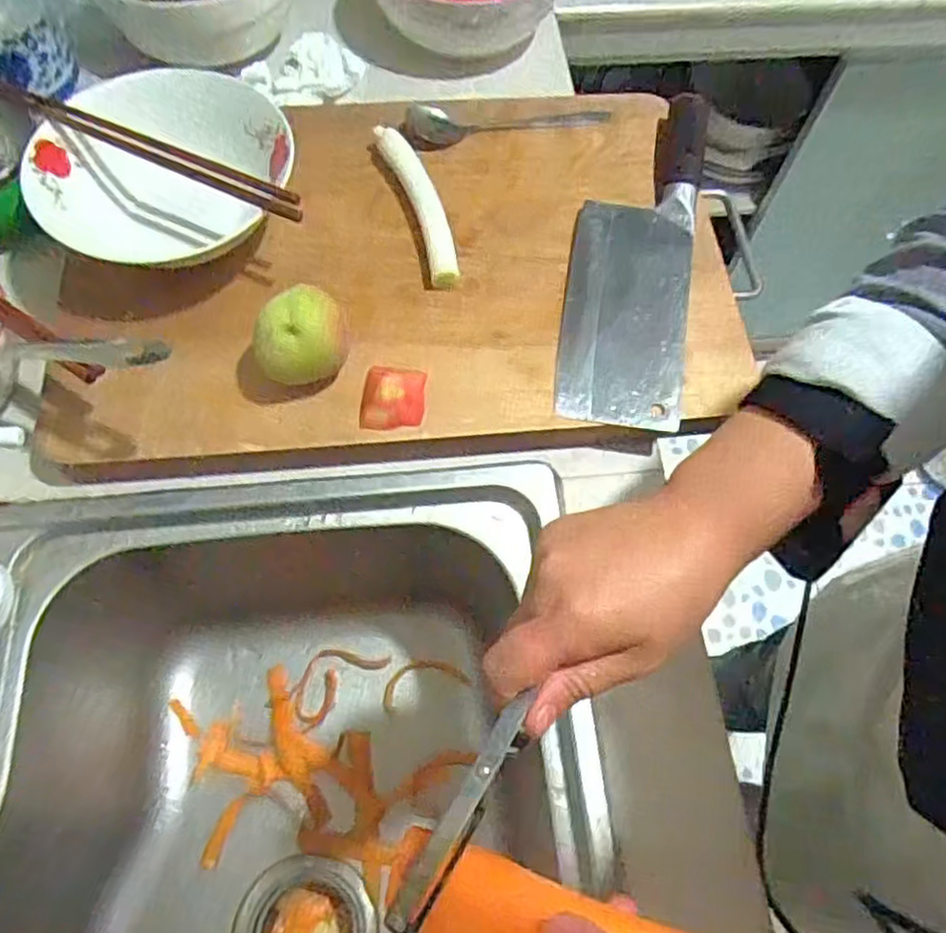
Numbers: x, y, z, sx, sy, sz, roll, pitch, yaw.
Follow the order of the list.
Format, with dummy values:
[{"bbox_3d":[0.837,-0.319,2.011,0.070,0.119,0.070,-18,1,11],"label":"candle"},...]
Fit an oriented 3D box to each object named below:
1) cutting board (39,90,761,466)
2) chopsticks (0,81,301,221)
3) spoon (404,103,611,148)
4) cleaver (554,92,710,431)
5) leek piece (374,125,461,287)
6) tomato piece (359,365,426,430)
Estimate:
[{"bbox_3d":[-0.053,-0.156,0.528,0.472,0.034,0.312,-3,67,-4],"label":"cutting board"},{"bbox_3d":[-0.222,-0.215,0.471,0.244,0.013,0.015,24,67,9],"label":"chopsticks"},{"bbox_3d":[0.030,-0.282,0.575,0.169,0.011,0.038,-2,67,-3],"label":"spoon"},{"bbox_3d":[0.120,-0.163,0.518,0.086,0.023,0.292,10,65,2],"label":"cleaver"},{"bbox_3d":[-0.039,-0.198,0.519,0.026,0.021,0.148,-18,69,-10],"label":"leek piece"},{"bbox_3d":[-0.052,-0.048,0.457,0.040,0.014,0.047,3,67,-1],"label":"tomato piece"}]

